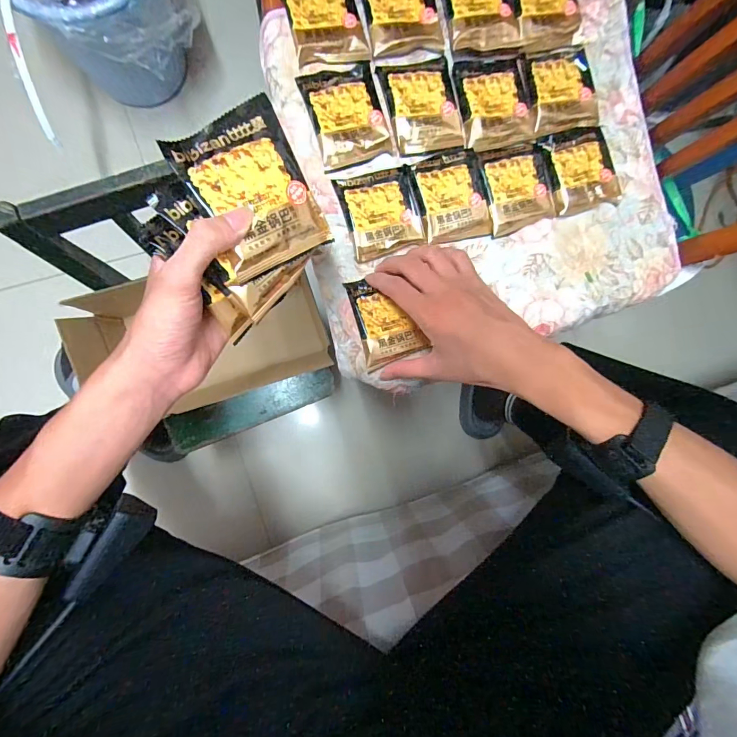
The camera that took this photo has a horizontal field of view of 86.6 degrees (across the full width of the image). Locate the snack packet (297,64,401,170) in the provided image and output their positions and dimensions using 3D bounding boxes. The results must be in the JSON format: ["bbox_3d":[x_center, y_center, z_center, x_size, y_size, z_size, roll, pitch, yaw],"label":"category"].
[{"bbox_3d":[-0.020,-0.253,0.390,0.074,0.014,0.093,-18,93,-7],"label":"snack packet"}]

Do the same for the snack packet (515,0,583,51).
[{"bbox_3d":[0.191,-0.392,0.421,0.074,0.012,0.087,-12,92,-7],"label":"snack packet"}]

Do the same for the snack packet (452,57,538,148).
[{"bbox_3d":[0.136,-0.284,0.415,0.079,0.010,0.087,-12,92,-7],"label":"snack packet"}]

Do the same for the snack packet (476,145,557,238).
[{"bbox_3d":[0.158,-0.195,0.419,0.076,0.012,0.084,-21,93,-7],"label":"snack packet"}]

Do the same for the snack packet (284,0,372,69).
[{"bbox_3d":[-0.042,-0.346,0.383,0.072,0.013,0.086,-16,93,-7],"label":"snack packet"}]

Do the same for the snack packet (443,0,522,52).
[{"bbox_3d":[0.115,-0.379,0.409,0.076,0.015,0.089,-15,93,-7],"label":"snack packet"}]

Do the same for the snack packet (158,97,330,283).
[{"bbox_3d":[-0.074,-0.117,0.256,0.075,0.013,0.094,-32,106,-21],"label":"snack packet"}]

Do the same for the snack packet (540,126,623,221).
[{"bbox_3d":[0.234,-0.220,0.430,0.078,0.011,0.086,-18,93,-7],"label":"snack packet"}]

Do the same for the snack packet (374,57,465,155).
[{"bbox_3d":[0.055,-0.273,0.402,0.075,0.014,0.092,-13,92,-7],"label":"snack packet"}]

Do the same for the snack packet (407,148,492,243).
[{"bbox_3d":[0.087,-0.178,0.407,0.073,0.013,0.086,-16,93,-7],"label":"snack packet"}]

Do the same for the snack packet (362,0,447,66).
[{"bbox_3d":[0.033,-0.362,0.401,0.076,0.016,0.085,-14,93,-7],"label":"snack packet"}]

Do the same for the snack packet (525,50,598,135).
[{"bbox_3d":[0.210,-0.303,0.427,0.078,0.011,0.084,-15,93,-7],"label":"snack packet"}]

